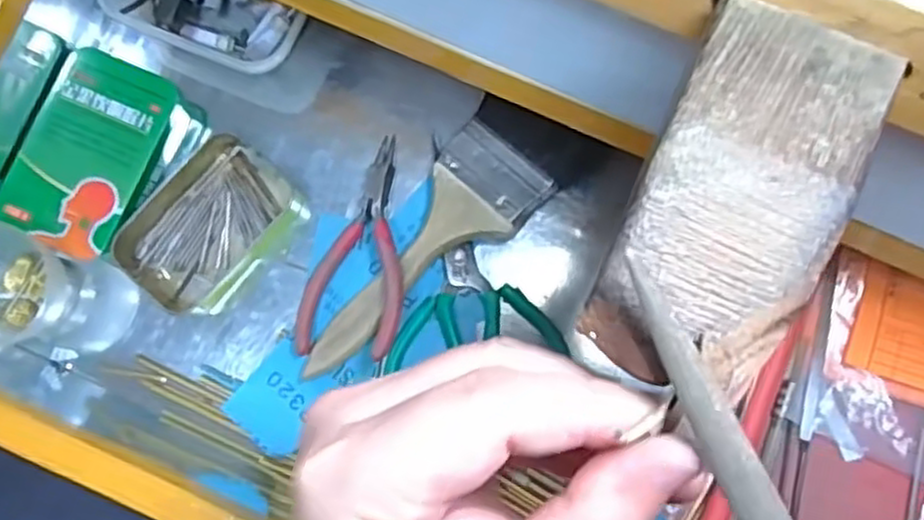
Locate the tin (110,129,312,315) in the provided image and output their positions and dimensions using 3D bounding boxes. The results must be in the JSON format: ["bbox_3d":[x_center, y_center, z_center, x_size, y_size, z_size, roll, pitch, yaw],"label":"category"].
[{"bbox_3d":[-0.139,-0.017,0.411,0.064,0.024,0.095,40,78,9],"label":"tin"}]

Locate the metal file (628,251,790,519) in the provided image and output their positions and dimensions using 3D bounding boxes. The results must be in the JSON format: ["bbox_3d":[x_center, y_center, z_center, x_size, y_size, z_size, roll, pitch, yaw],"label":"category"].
[{"bbox_3d":[0.064,0.050,0.165,0.012,0.004,0.110,-29,97,-8],"label":"metal file"}]

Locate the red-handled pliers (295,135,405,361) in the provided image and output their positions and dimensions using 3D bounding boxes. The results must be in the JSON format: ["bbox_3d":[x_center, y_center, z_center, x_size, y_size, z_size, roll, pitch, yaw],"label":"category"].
[{"bbox_3d":[-0.055,-0.009,0.404,0.056,0.015,0.123,2,71,32],"label":"red-handled pliers"}]

